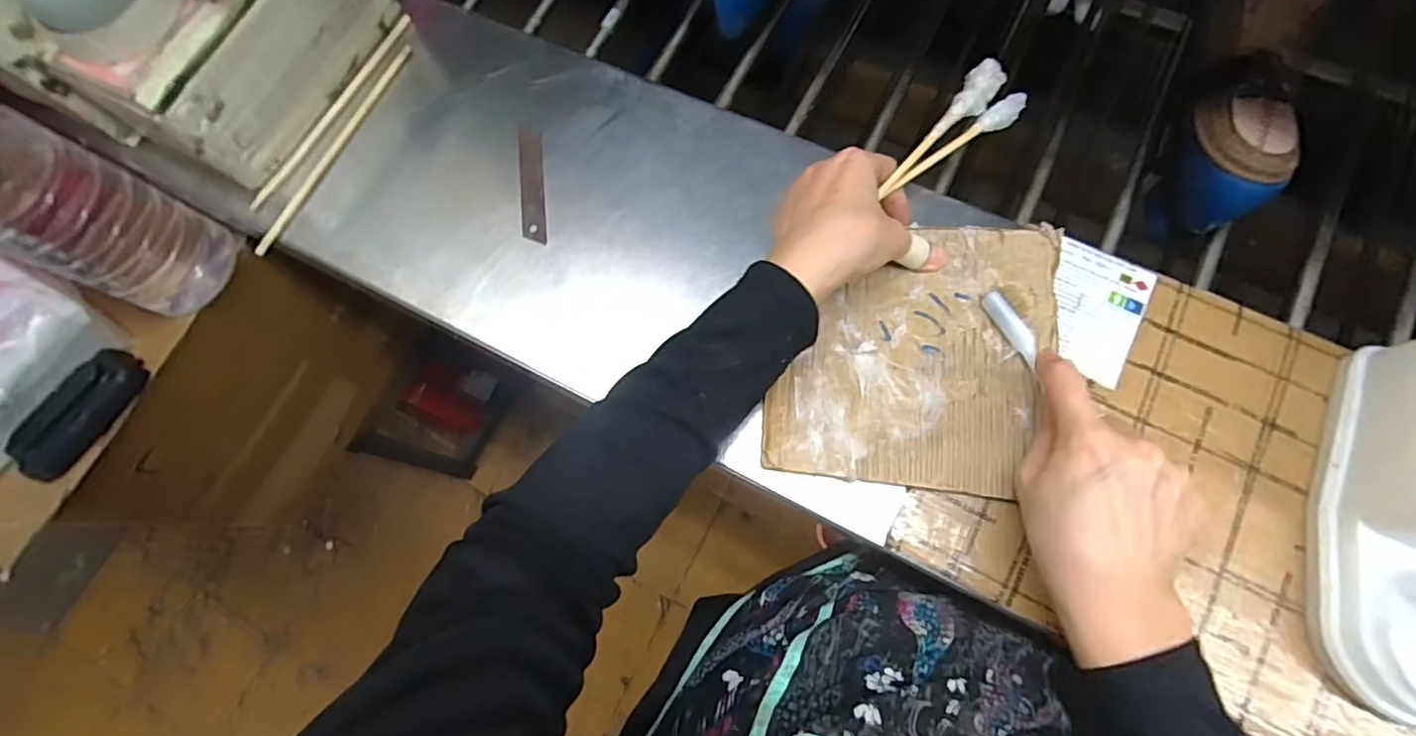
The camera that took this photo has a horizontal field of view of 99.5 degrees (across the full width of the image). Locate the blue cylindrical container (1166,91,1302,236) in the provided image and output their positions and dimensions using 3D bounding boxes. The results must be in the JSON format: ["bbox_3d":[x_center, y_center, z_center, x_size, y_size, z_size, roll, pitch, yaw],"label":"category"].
[{"bbox_3d":[0.354,-0.141,0.414,0.063,0.069,0.068,-1,74,3],"label":"blue cylindrical container"}]

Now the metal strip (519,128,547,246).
[{"bbox_3d":[-0.129,-0.137,0.435,0.018,0.004,0.100,-8,74,1],"label":"metal strip"}]

